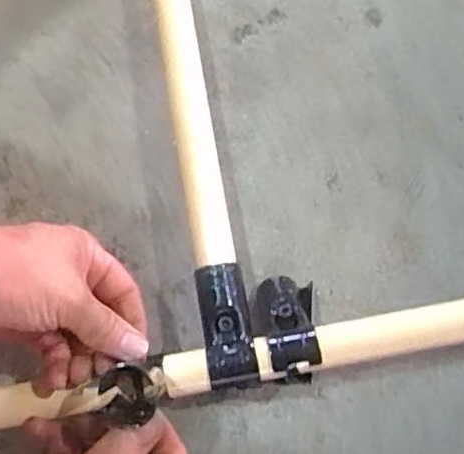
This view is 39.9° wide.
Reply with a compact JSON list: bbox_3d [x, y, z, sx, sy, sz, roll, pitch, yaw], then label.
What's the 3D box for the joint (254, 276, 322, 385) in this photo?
[{"bbox_3d":[0.039,0.070,0.443,0.043,0.033,0.077,-3,36,-2],"label":"joint"}]

